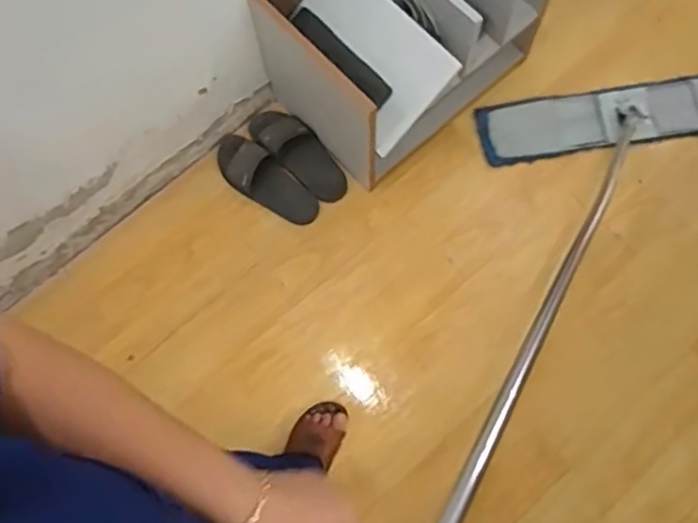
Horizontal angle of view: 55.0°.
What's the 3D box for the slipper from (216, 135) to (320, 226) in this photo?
[{"bbox_3d":[-0.178,-0.168,1.420,0.260,0.057,0.098,39,77,12],"label":"slipper"}]

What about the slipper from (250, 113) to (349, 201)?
[{"bbox_3d":[-0.111,-0.239,1.447,0.100,0.065,0.273,-41,76,-11],"label":"slipper"}]

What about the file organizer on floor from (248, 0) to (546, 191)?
[{"bbox_3d":[0.110,-0.466,1.339,0.341,0.380,0.491,43,78,13],"label":"file organizer on floor"}]

